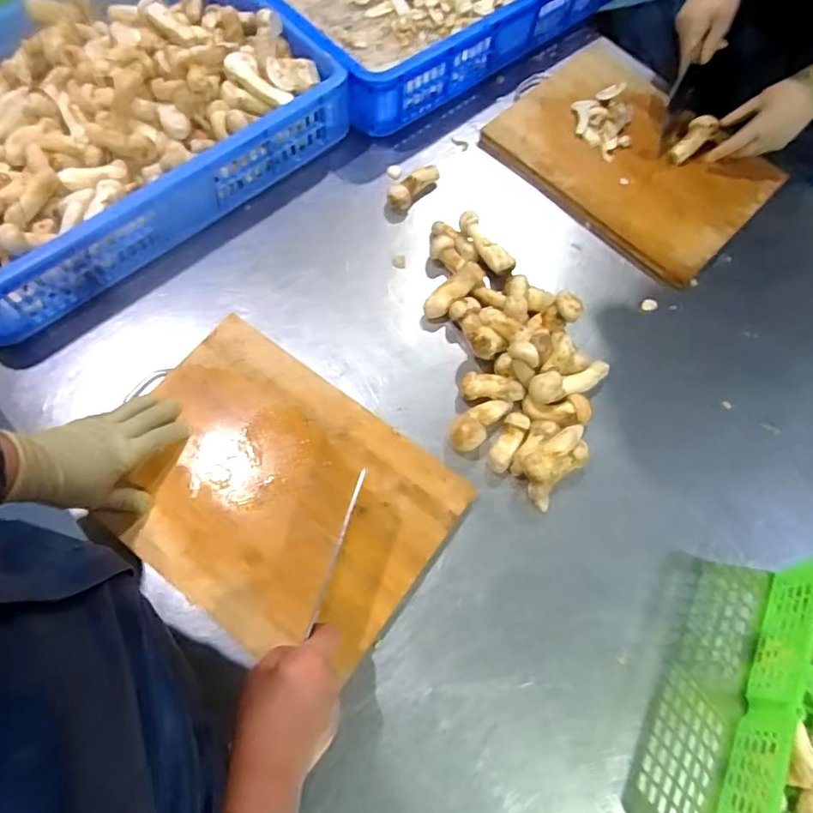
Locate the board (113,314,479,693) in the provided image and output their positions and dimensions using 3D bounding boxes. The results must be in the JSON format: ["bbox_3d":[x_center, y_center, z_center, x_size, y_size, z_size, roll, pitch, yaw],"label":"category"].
[{"bbox_3d":[-0.149,0.094,0.614,0.369,0.029,0.279,36,72,12],"label":"board"}]

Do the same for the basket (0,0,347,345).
[{"bbox_3d":[-0.431,-0.418,0.766,0.597,0.113,0.452,-42,75,-16],"label":"basket"}]

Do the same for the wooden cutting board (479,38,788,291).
[{"bbox_3d":[0.345,-0.384,0.833,0.375,0.029,0.294,43,74,14],"label":"wooden cutting board"}]

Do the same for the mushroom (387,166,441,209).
[{"bbox_3d":[0.010,-0.314,0.794,0.028,0.037,0.090,37,72,12],"label":"mushroom"}]

